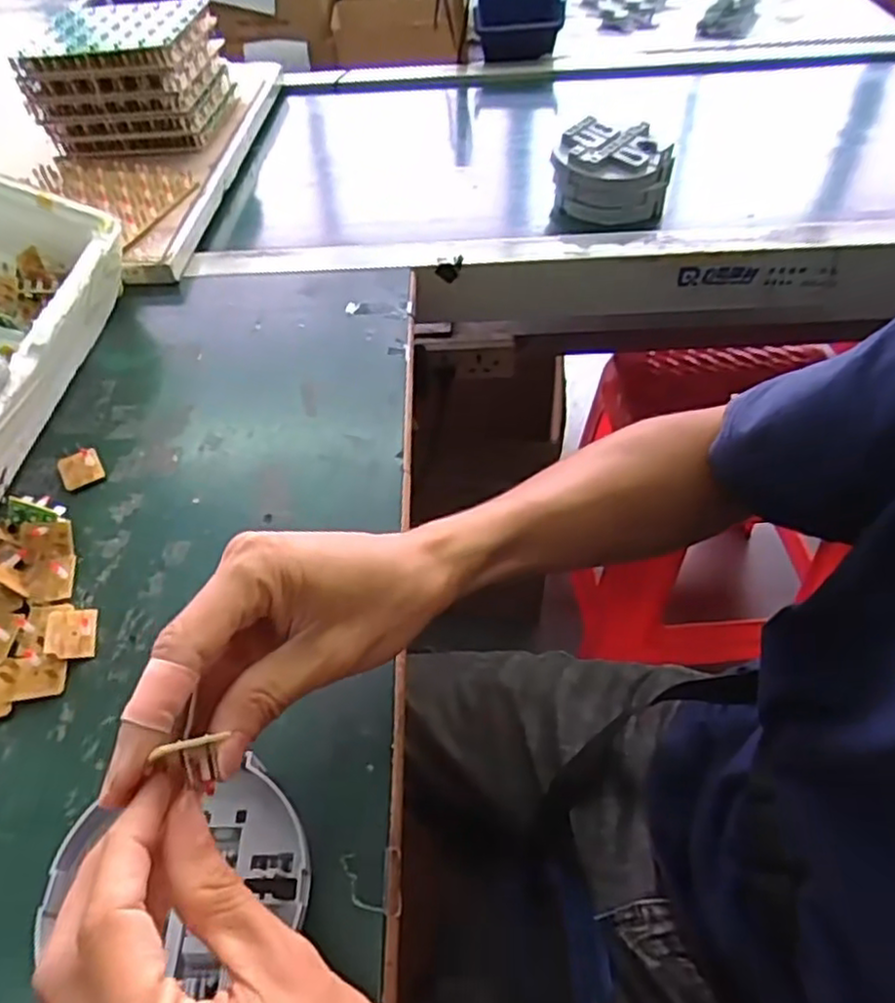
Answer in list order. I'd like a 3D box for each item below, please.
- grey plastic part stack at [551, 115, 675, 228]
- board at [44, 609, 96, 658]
[{"bbox_3d":[0.155,-0.308,0.652,0.103,0.071,0.069,8,51,10],"label":"grey plastic part stack"},{"bbox_3d":[-0.207,0.072,0.380,0.025,0.005,0.032,0,44,-21],"label":"board"}]

